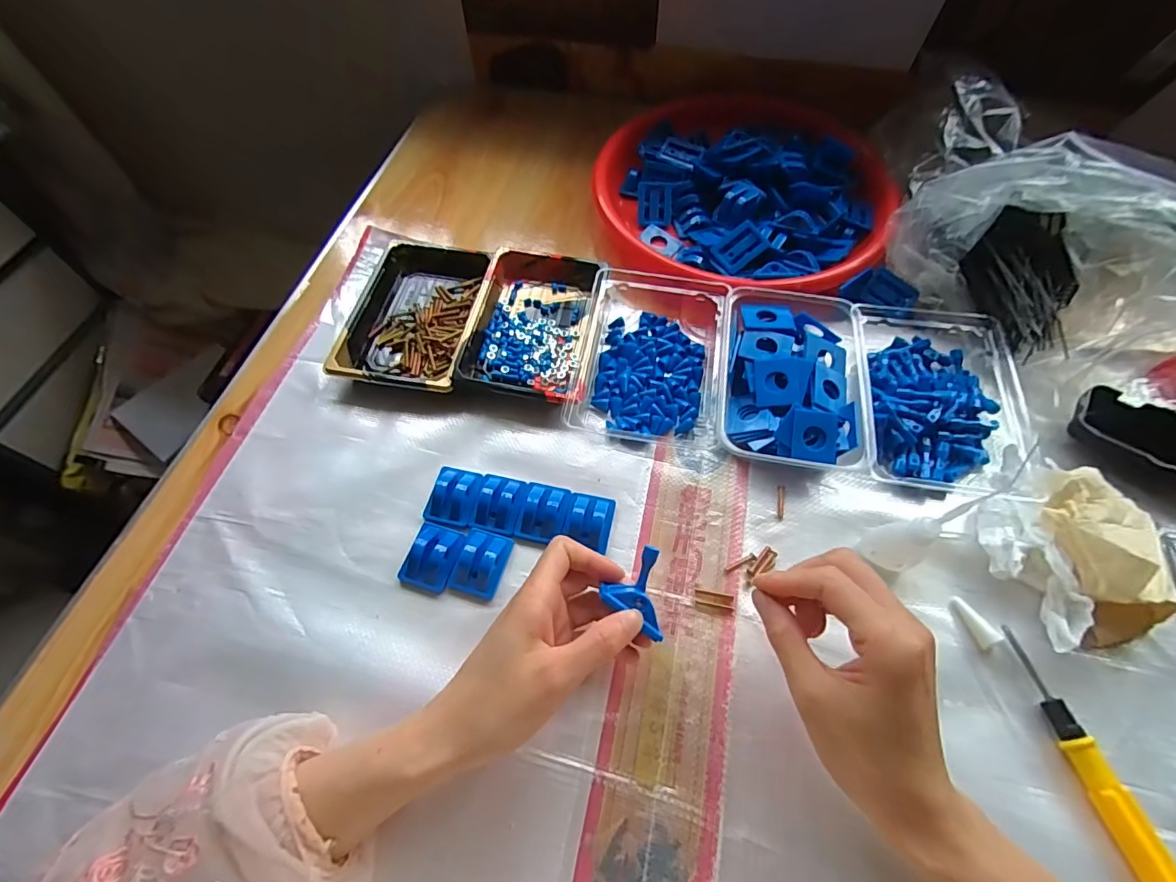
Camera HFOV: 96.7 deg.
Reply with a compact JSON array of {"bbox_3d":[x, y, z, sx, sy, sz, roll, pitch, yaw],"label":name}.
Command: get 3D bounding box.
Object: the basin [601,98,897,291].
[{"bbox_3d":[0.158,-0.260,0.541,0.282,0.061,0.282,0,59,0],"label":"basin"}]

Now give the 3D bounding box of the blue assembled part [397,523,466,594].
[{"bbox_3d":[-0.110,0.081,0.368,0.037,0.016,0.044,15,61,9],"label":"blue assembled part"}]

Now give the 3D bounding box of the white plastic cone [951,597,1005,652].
[{"bbox_3d":[0.253,0.118,0.341,0.012,0.011,0.036,-21,61,-11],"label":"white plastic cone"}]

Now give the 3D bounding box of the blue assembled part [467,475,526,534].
[{"bbox_3d":[-0.066,0.045,0.387,0.034,0.014,0.044,10,60,6],"label":"blue assembled part"}]

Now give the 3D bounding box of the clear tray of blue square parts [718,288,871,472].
[{"bbox_3d":[0.161,-0.049,0.424,0.107,0.036,0.164,9,60,5],"label":"clear tray of blue square parts"}]

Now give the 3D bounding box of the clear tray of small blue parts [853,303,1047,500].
[{"bbox_3d":[0.278,-0.045,0.424,0.129,0.033,0.187,7,60,5],"label":"clear tray of small blue parts"}]

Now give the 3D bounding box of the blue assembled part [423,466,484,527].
[{"bbox_3d":[-0.099,0.040,0.388,0.035,0.014,0.043,12,60,8],"label":"blue assembled part"}]

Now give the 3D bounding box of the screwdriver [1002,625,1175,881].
[{"bbox_3d":[0.287,0.182,0.301,0.013,0.020,0.141,-11,60,-6],"label":"screwdriver"}]

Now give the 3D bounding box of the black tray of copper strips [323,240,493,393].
[{"bbox_3d":[-0.154,-0.117,0.474,0.106,0.022,0.161,8,60,5],"label":"black tray of copper strips"}]

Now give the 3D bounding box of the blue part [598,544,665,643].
[{"bbox_3d":[0.025,0.090,0.309,0.035,0.013,0.051,0,59,0],"label":"blue part"}]

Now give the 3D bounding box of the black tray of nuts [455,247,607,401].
[{"bbox_3d":[-0.051,-0.108,0.468,0.098,0.023,0.157,9,60,6],"label":"black tray of nuts"}]

